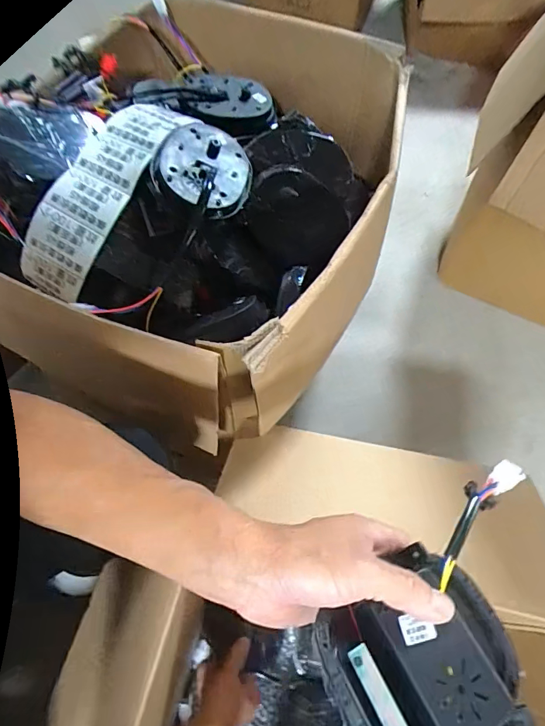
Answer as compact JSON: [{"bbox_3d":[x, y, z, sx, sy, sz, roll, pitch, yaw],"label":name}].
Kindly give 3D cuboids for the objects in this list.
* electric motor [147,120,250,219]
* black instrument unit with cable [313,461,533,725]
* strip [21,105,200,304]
[{"bbox_3d":[-0.089,-0.243,0.551,0.113,0.045,0.141,21,59,-14],"label":"electric motor"},{"bbox_3d":[0.128,0.163,0.270,0.206,0.047,0.113,-31,66,-16],"label":"black instrument unit with cable"},{"bbox_3d":[-0.220,-0.230,0.555,0.101,0.066,0.308,26,81,13],"label":"strip"}]

